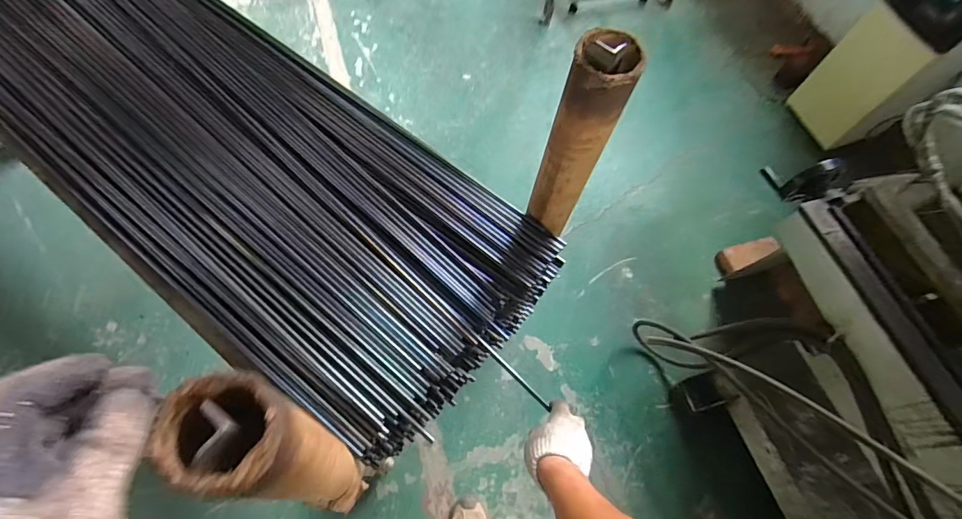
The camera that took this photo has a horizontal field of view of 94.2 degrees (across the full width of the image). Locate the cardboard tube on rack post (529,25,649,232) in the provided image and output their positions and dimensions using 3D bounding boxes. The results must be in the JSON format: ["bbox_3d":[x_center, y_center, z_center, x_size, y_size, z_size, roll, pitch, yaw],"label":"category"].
[{"bbox_3d":[0.145,-0.163,0.714,0.086,0.396,0.076,16,64,3],"label":"cardboard tube on rack post"}]

